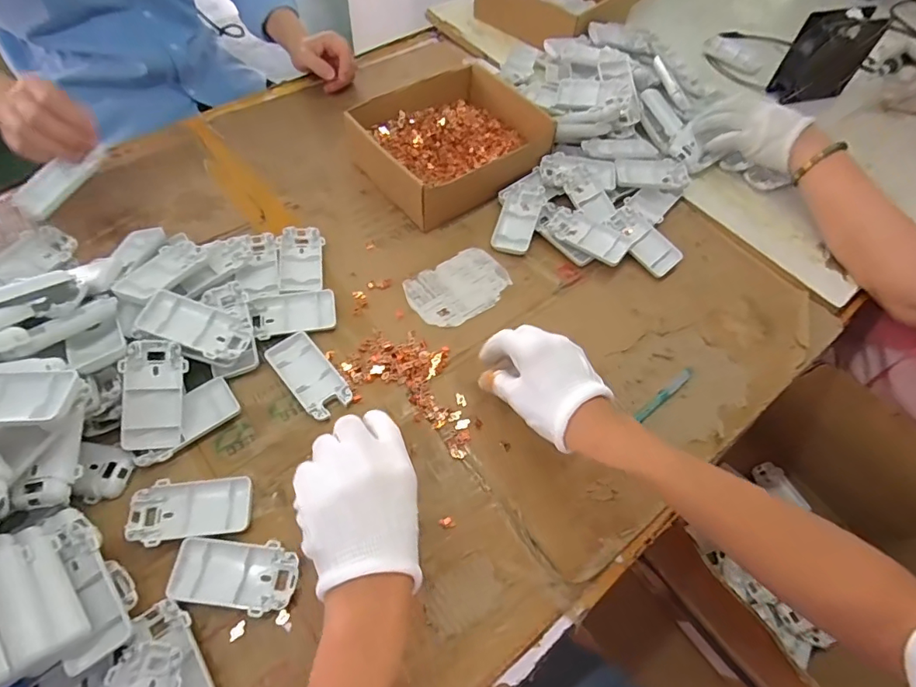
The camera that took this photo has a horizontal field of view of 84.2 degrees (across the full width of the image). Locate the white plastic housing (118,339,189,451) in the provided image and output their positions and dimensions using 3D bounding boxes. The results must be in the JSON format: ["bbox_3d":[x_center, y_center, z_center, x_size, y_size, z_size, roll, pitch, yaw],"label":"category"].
[{"bbox_3d":[-0.274,0.046,0.457,0.048,0.015,0.094,1,79,-35],"label":"white plastic housing"}]

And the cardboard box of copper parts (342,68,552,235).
[{"bbox_3d":[-0.013,-0.264,0.663,0.211,0.072,0.191,-31,68,-19],"label":"cardboard box of copper parts"}]

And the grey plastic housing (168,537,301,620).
[{"bbox_3d":[-0.179,0.185,0.407,0.093,0.012,0.052,2,61,-3],"label":"grey plastic housing"}]

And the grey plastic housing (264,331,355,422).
[{"bbox_3d":[-0.145,0.031,0.496,0.046,0.014,0.092,-36,69,-21],"label":"grey plastic housing"}]

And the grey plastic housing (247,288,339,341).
[{"bbox_3d":[-0.172,-0.031,0.530,0.086,0.012,0.051,-10,63,-9],"label":"grey plastic housing"}]

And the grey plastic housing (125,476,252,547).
[{"bbox_3d":[-0.225,0.140,0.429,0.095,0.016,0.048,-7,62,-8],"label":"grey plastic housing"}]

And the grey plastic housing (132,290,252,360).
[{"bbox_3d":[-0.247,-0.016,0.482,0.094,0.010,0.052,24,53,-10],"label":"grey plastic housing"}]

